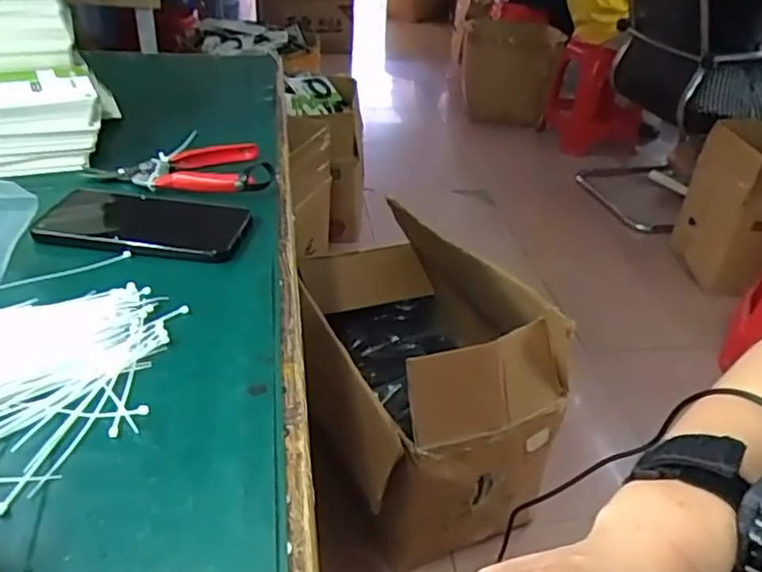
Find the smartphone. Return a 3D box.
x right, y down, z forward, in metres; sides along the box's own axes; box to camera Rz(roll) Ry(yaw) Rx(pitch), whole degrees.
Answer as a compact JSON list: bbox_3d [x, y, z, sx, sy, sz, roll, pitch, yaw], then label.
[{"bbox_3d":[-0.185,-0.050,0.506,0.151,0.011,0.087,7,33,4],"label":"smartphone"}]

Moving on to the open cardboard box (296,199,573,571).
[{"bbox_3d":[0.046,0.150,1.244,0.394,0.411,0.612,-8,35,-18],"label":"open cardboard box"}]

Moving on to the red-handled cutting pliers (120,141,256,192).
[{"bbox_3d":[-0.181,-0.114,0.592,0.120,0.018,0.095,0,34,-7],"label":"red-handled cutting pliers"}]

